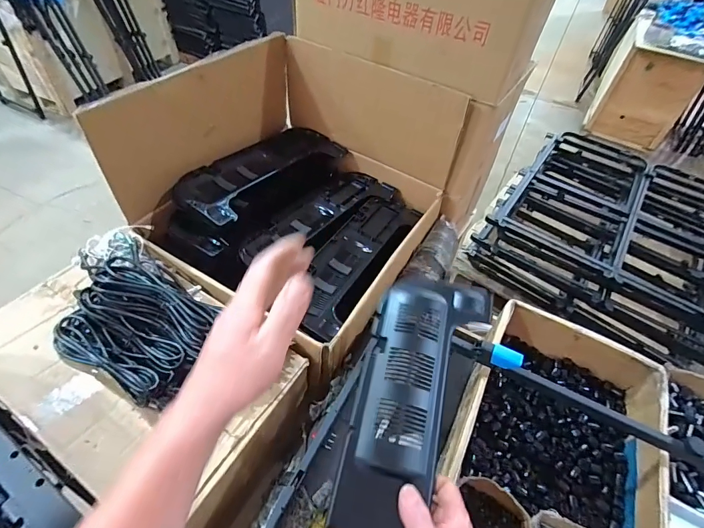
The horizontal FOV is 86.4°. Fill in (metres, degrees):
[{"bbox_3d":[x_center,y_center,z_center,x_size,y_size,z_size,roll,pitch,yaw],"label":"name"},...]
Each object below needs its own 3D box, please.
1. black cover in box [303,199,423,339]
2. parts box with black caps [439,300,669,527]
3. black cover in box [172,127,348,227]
[{"bbox_3d":[0.017,-0.021,0.928,0.158,0.038,0.494,25,52,16],"label":"black cover in box"},{"bbox_3d":[0.392,0.346,0.746,0.338,0.158,0.532,25,52,16],"label":"parts box with black caps"},{"bbox_3d":[-0.216,-0.243,0.957,0.168,0.078,0.475,28,53,18],"label":"black cover in box"}]

